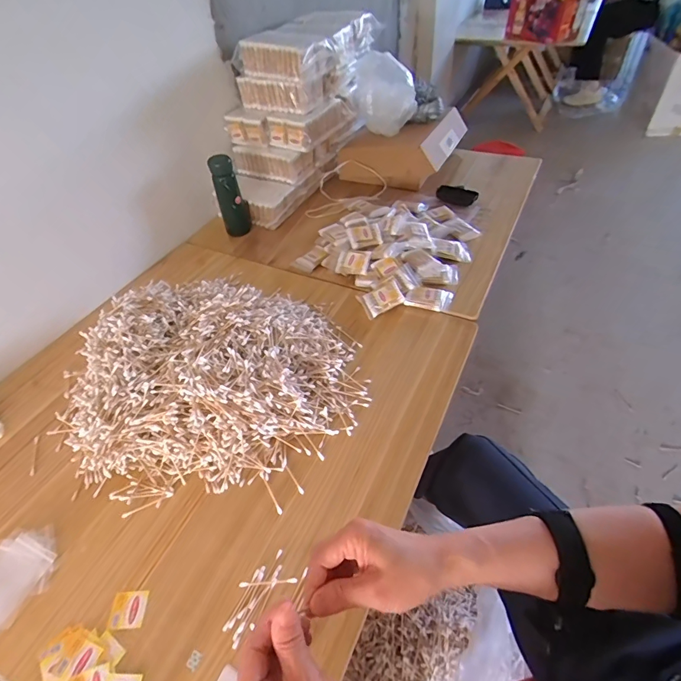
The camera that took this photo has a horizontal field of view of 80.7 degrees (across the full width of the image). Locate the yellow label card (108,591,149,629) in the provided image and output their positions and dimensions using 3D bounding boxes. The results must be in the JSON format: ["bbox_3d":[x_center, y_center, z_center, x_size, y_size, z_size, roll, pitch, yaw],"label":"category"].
[{"bbox_3d":[-0.285,0.360,0.538,0.047,0.004,0.042,-4,47,2],"label":"yellow label card"}]

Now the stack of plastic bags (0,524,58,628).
[{"bbox_3d":[-0.472,0.334,0.563,0.115,0.014,0.142,22,53,24],"label":"stack of plastic bags"}]

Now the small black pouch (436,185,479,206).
[{"bbox_3d":[0.343,-0.426,1.174,0.116,0.027,0.066,19,52,22],"label":"small black pouch"}]

